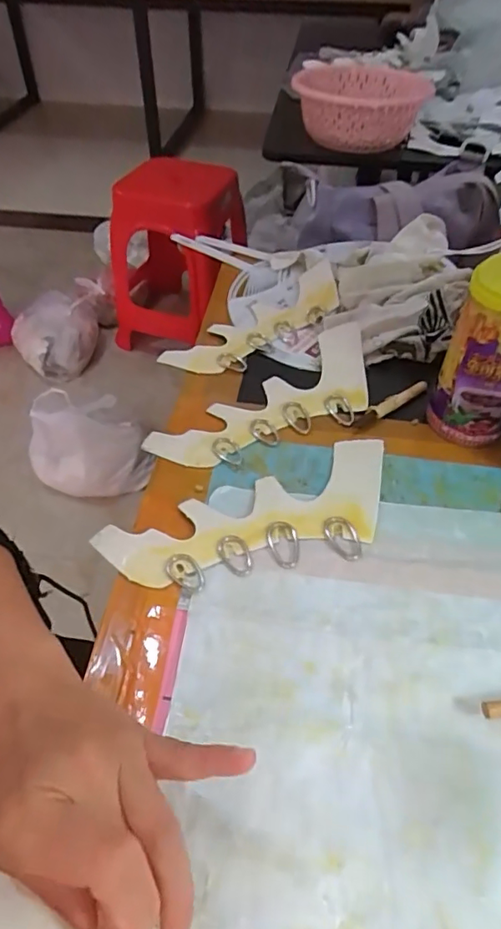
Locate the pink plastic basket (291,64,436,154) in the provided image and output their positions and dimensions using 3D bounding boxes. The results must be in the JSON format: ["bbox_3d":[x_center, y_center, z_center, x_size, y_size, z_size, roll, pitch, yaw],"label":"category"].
[{"bbox_3d":[0.179,-0.593,0.881,0.200,0.086,0.219,17,50,13],"label":"pink plastic basket"}]

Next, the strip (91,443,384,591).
[{"bbox_3d":[0.009,0.038,0.370,0.217,0.006,0.088,-16,50,-15],"label":"strip"}]

